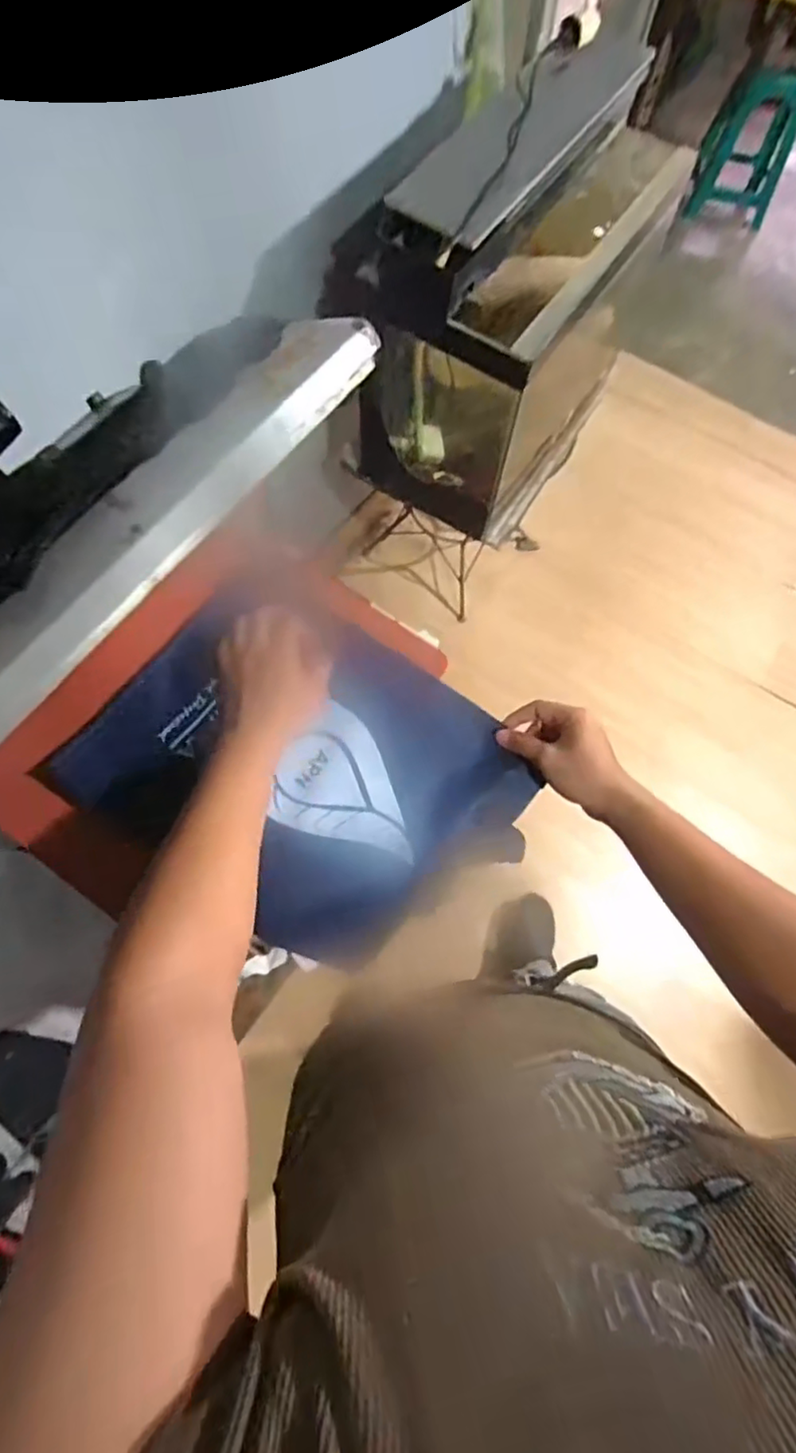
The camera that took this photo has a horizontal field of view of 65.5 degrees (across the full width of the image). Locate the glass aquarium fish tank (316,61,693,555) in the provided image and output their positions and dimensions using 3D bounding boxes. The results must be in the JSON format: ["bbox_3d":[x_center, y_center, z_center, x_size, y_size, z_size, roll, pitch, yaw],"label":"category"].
[{"bbox_3d":[0.228,-0.787,1.146,0.339,0.520,0.642,25,70,7],"label":"glass aquarium fish tank"}]

